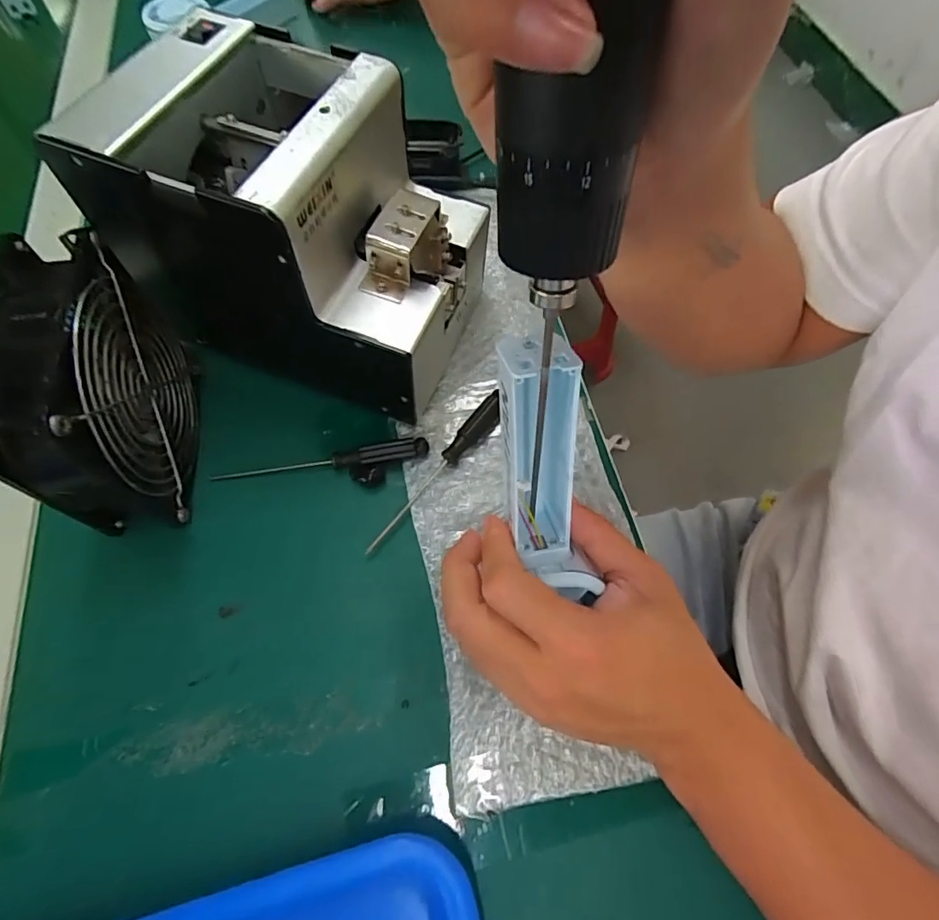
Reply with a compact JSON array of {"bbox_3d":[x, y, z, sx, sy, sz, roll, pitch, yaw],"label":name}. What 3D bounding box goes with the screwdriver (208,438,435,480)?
[{"bbox_3d":[-0.091,0.003,0.314,0.131,0.010,0.012,-9,64,-5],"label":"screwdriver"}]

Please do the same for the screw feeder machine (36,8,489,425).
[{"bbox_3d":[-0.083,-0.129,0.302,0.159,0.144,0.121,19,65,9],"label":"screw feeder machine"}]

